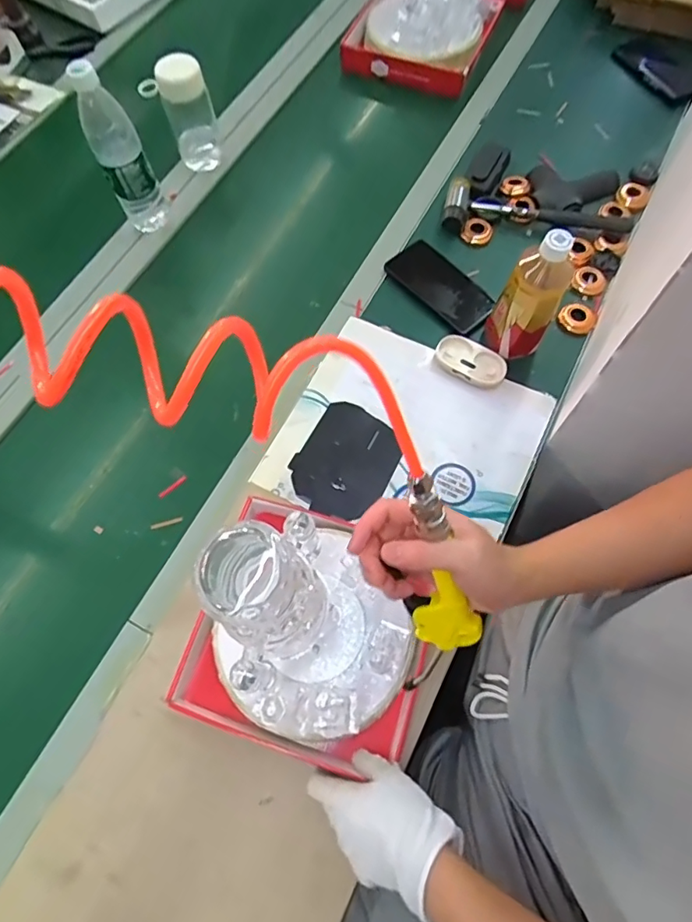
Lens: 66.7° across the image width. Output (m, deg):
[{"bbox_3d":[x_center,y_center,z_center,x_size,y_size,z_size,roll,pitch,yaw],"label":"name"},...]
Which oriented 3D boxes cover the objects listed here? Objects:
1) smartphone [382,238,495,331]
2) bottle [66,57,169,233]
[{"bbox_3d":[0.141,-0.259,0.764,0.085,0.011,0.165,-40,71,-17],"label":"smartphone"},{"bbox_3d":[-0.311,-0.425,0.728,0.067,0.203,0.053,-26,68,-10],"label":"bottle"}]

